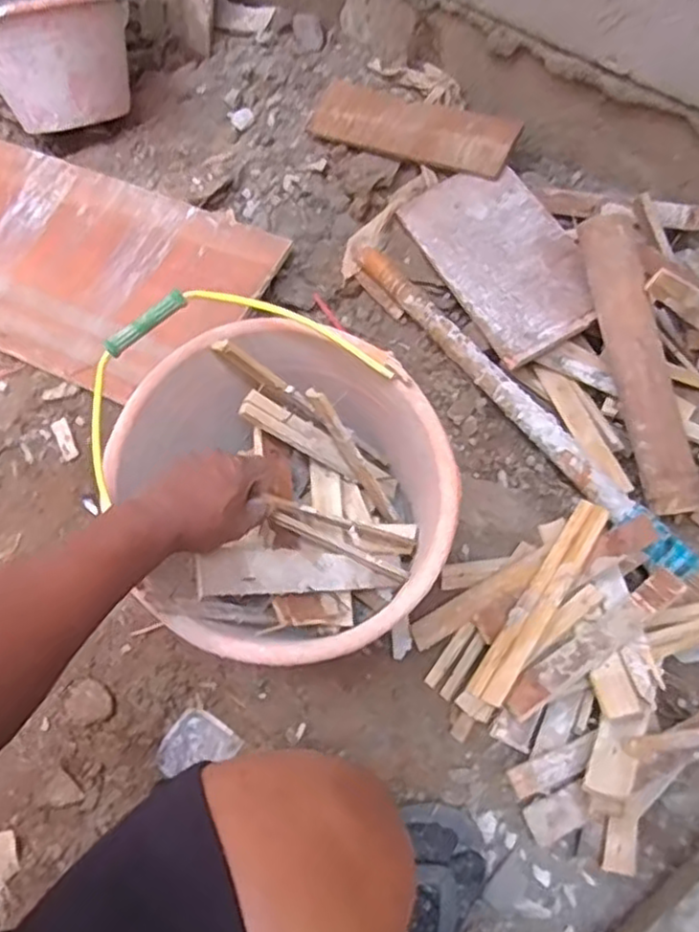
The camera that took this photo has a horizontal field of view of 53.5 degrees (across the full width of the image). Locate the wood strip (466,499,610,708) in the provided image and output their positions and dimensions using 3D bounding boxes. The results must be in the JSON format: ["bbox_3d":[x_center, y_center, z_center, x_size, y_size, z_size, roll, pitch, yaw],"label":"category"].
[{"bbox_3d":[0.191,0.131,0.686,0.035,0.017,0.227,30,69,20],"label":"wood strip"}]

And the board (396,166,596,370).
[{"bbox_3d":[0.201,-0.280,0.913,0.160,0.010,0.309,-28,61,0],"label":"board"}]

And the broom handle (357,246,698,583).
[{"bbox_3d":[0.191,-0.091,0.841,0.044,0.025,0.573,-33,63,-11],"label":"broom handle"}]

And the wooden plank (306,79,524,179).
[{"bbox_3d":[0.088,-0.495,1.019,0.324,0.016,0.099,28,83,23],"label":"wooden plank"}]

